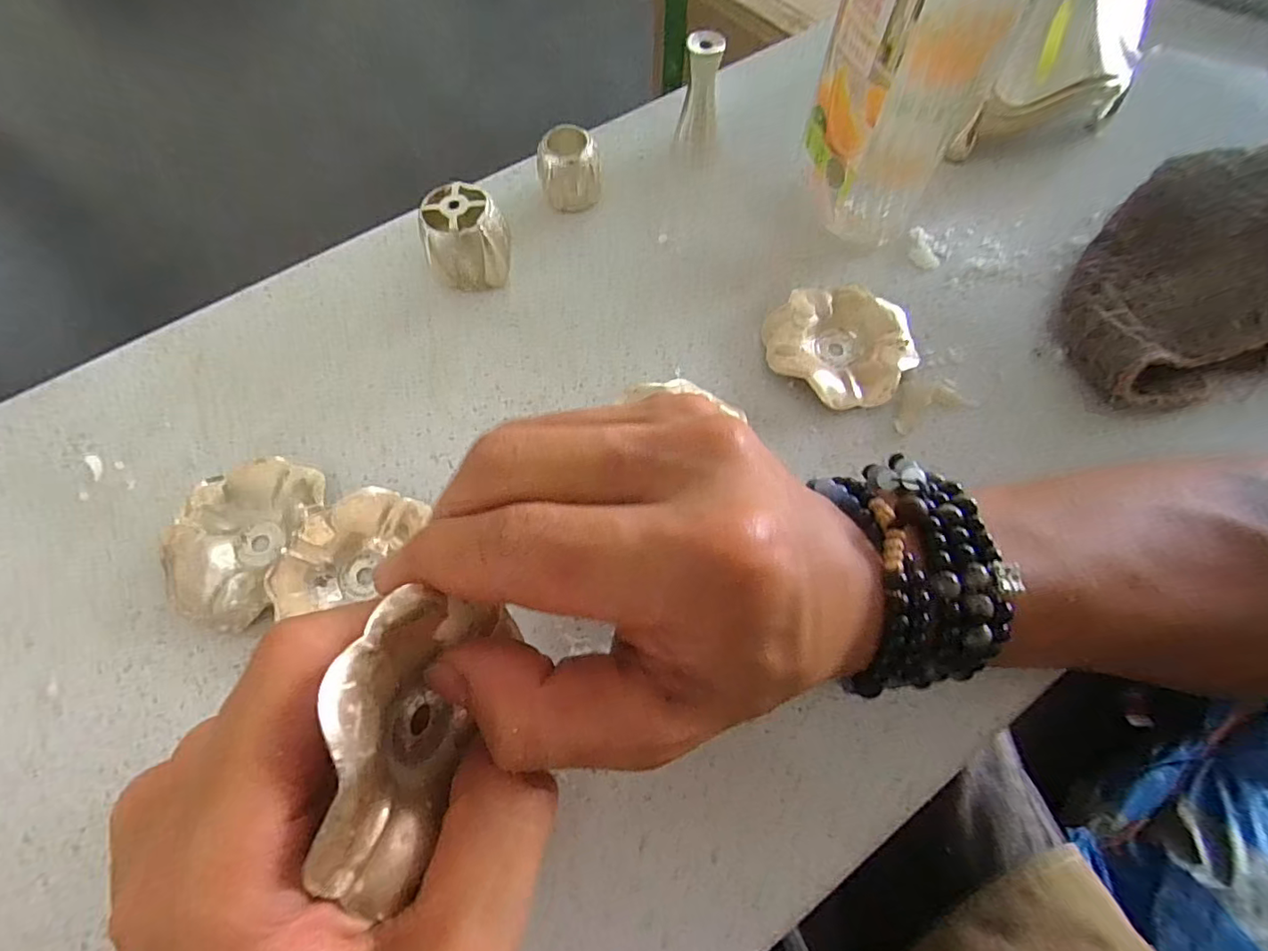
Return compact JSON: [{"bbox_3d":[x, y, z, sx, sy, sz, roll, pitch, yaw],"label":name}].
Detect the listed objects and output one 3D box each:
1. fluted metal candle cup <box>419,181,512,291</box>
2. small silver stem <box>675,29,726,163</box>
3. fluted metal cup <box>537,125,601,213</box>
[{"bbox_3d":[-0.080,-0.113,0.266,0.038,0.037,0.036,0,67,0],"label":"fluted metal candle cup"},{"bbox_3d":[0.036,-0.197,0.290,0.022,0.057,0.019,7,67,3],"label":"small silver stem"},{"bbox_3d":[-0.033,-0.157,0.287,0.030,0.032,0.025,2,67,0],"label":"fluted metal cup"}]

